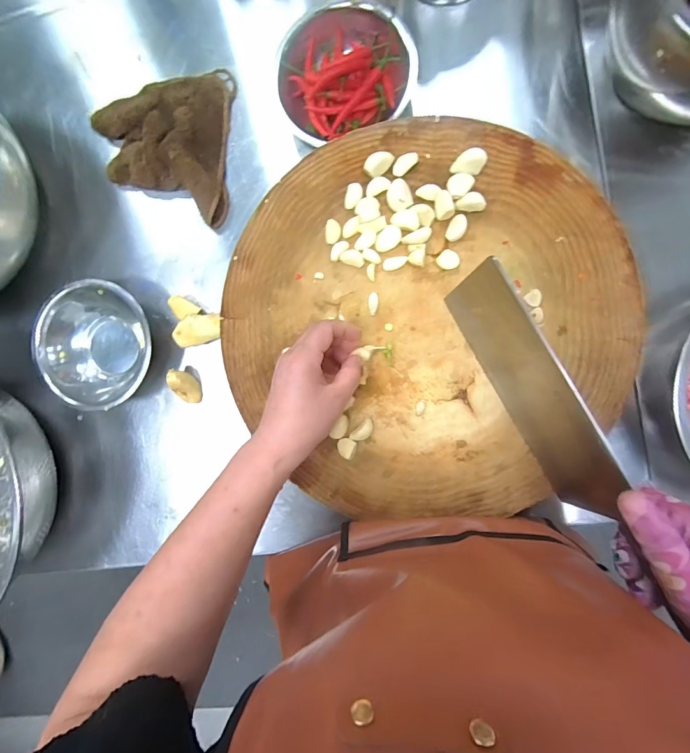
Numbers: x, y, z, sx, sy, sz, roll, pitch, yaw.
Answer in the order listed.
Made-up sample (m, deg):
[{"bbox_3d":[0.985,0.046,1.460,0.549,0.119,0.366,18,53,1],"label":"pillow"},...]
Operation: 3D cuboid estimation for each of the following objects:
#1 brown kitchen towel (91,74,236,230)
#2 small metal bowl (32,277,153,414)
[{"bbox_3d":[-0.243,-0.307,0.502,0.179,0.041,0.195,4,92,8],"label":"brown kitchen towel"},{"bbox_3d":[-0.325,-0.041,0.502,0.149,0.058,0.156,0,92,8],"label":"small metal bowl"}]

